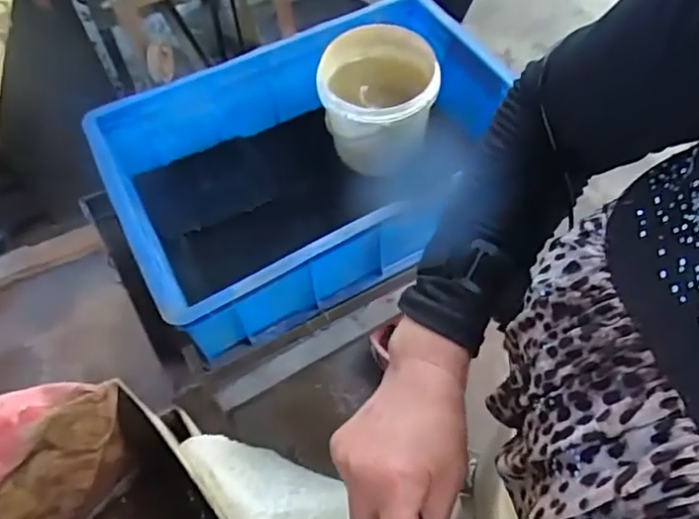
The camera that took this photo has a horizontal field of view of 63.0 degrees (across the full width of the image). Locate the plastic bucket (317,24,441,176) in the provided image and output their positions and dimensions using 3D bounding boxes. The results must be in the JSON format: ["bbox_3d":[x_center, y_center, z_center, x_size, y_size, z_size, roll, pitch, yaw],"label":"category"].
[{"bbox_3d":[0.042,-0.216,0.794,0.156,0.139,0.155,0,58,1],"label":"plastic bucket"}]

